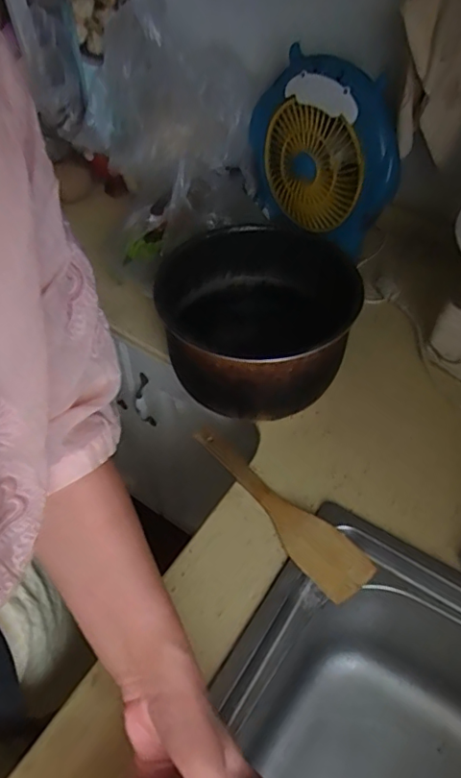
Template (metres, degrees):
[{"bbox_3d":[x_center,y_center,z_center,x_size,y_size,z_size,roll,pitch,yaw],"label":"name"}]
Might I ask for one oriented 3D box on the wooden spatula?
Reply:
[{"bbox_3d":[0.041,0.123,0.578,0.054,0.020,0.245,-35,58,-25],"label":"wooden spatula"}]

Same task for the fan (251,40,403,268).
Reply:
[{"bbox_3d":[0.123,-0.337,0.774,0.074,0.221,0.252,-31,56,-22],"label":"fan"}]

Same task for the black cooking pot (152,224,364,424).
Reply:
[{"bbox_3d":[0.030,-0.077,0.672,0.221,0.150,0.238,-1,50,1],"label":"black cooking pot"}]

